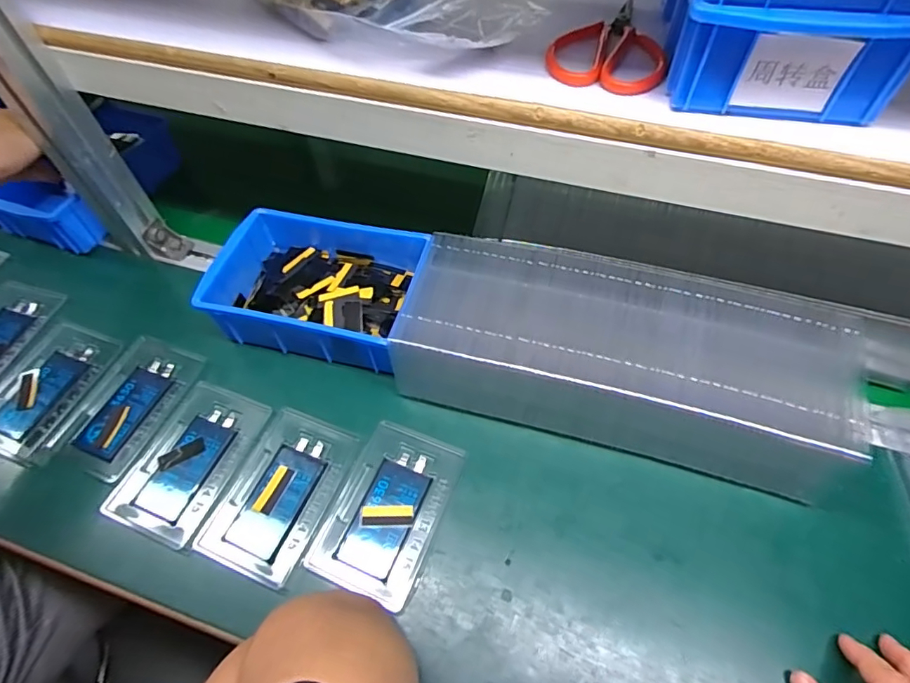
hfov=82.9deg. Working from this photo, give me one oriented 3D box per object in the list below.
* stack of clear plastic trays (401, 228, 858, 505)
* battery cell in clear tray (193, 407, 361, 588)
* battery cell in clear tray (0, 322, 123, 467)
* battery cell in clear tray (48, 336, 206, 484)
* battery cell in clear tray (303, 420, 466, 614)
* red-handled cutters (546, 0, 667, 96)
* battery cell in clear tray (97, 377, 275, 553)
[{"bbox_3d":[0.134,0.017,0.440,0.349,0.092,0.151,11,56,9],"label":"stack of clear plastic trays"},{"bbox_3d":[-0.142,0.121,0.423,0.081,0.007,0.128,18,57,14],"label":"battery cell in clear tray"},{"bbox_3d":[-0.382,0.042,0.480,0.086,0.010,0.126,12,56,10],"label":"battery cell in clear tray"},{"bbox_3d":[-0.298,0.056,0.471,0.080,0.006,0.130,16,57,12],"label":"battery cell in clear tray"},{"bbox_3d":[-0.052,0.132,0.412,0.085,0.008,0.130,17,57,13],"label":"battery cell in clear tray"},{"bbox_3d":[0.115,-0.217,0.374,0.079,0.012,0.113,16,57,12],"label":"red-handled cutters"},{"bbox_3d":[-0.223,0.098,0.439,0.085,0.006,0.132,16,57,13],"label":"battery cell in clear tray"}]

